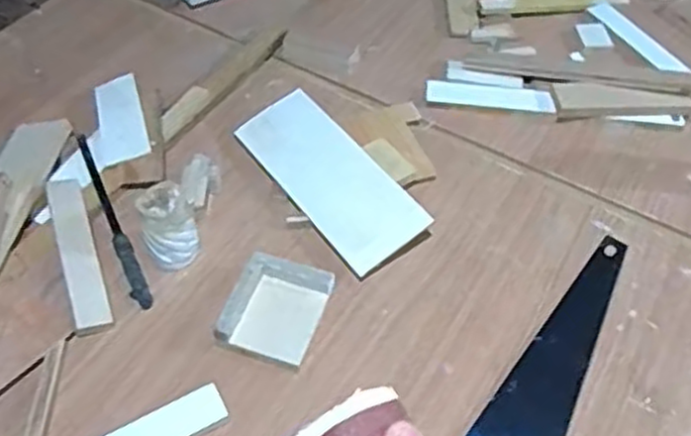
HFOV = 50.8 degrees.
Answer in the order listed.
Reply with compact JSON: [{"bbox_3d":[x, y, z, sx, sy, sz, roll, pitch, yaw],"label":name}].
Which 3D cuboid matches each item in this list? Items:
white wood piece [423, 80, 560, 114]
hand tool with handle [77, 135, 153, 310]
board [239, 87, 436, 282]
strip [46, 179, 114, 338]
[{"bbox_3d":[0.223,-0.188,1.124,0.192,0.009,0.051,5,51,1],"label":"white wood piece"},{"bbox_3d":[-0.307,-0.001,0.953,0.020,0.019,0.284,-20,55,-18],"label":"hand tool with handle"},{"bbox_3d":[-0.024,-0.060,0.990,0.118,0.014,0.307,-37,59,-9],"label":"board"},{"bbox_3d":[-0.332,0.042,0.900,0.044,0.013,0.226,-16,54,-16],"label":"strip"}]

